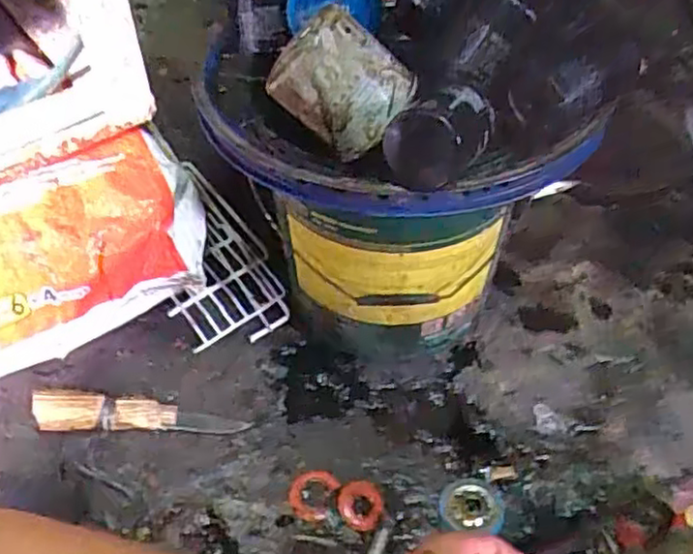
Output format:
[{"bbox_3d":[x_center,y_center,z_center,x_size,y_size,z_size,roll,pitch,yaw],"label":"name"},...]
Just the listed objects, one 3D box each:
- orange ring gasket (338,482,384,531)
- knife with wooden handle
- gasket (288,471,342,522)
[{"bbox_3d":[0.015,0.241,0.729,0.047,0.004,0.052,-1,47,-3],"label":"orange ring gasket"},{"bbox_3d":[-0.228,0.150,0.771,0.228,0.048,0.041,-1,47,-3],"label":"knife with wooden handle"},{"bbox_3d":[-0.036,0.233,0.738,0.049,0.005,0.055,13,48,9],"label":"gasket"}]

